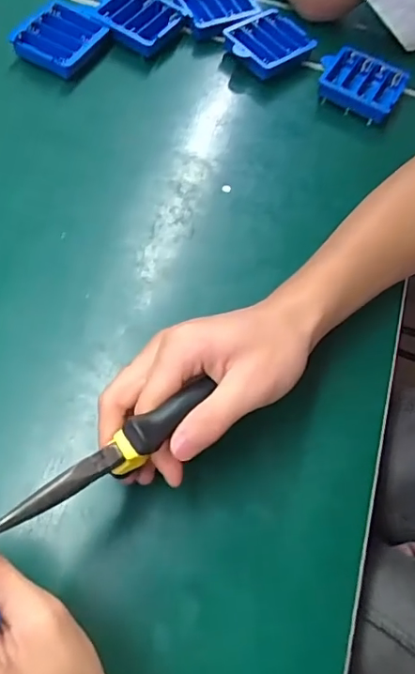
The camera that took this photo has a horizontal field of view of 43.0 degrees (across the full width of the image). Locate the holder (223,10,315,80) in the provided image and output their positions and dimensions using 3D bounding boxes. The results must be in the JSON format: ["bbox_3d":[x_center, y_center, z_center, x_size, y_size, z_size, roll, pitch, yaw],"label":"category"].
[{"bbox_3d":[0.059,-0.279,0.499,0.076,0.019,0.063,-28,69,-17],"label":"holder"}]

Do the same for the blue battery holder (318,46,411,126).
[{"bbox_3d":[0.139,-0.231,0.477,0.073,0.023,0.061,32,65,11],"label":"blue battery holder"}]

